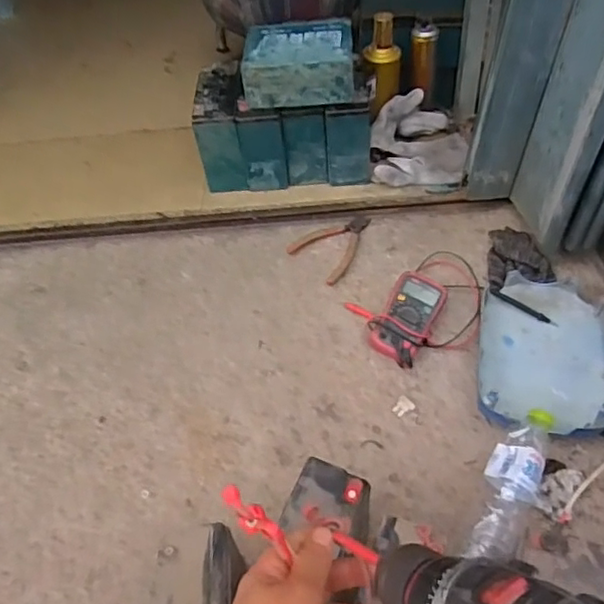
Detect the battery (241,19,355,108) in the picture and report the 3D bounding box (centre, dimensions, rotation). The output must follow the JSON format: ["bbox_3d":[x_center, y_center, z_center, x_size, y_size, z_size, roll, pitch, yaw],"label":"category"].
[{"bbox_3d":[-0.004,-0.407,1.022,0.183,0.065,0.144,-2,47,5],"label":"battery"}]

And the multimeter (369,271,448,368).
[{"bbox_3d":[0.160,0.027,0.925,0.083,0.054,0.140,25,61,21],"label":"multimeter"}]

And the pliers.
[{"bbox_3d":[0.063,-0.101,1.037,0.141,0.017,0.112,-37,60,-19],"label":"pliers"}]

